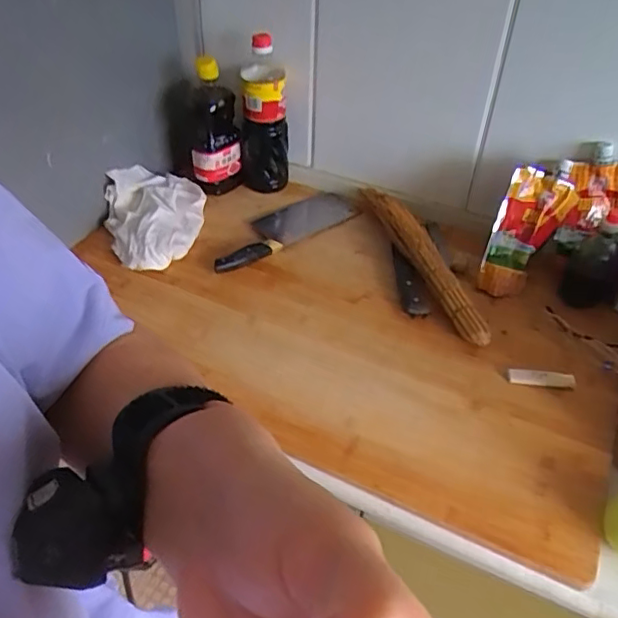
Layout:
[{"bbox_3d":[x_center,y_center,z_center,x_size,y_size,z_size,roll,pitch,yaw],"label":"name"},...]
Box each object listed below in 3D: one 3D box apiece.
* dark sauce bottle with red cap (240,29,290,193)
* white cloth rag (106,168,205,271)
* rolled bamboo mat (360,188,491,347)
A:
[{"bbox_3d":[-0.079,-0.344,1.034,0.089,0.271,0.076,0,42,-3],"label":"dark sauce bottle with red cap"},{"bbox_3d":[-0.254,-0.161,0.947,0.152,0.075,0.213,-5,42,-8],"label":"white cloth rag"},{"bbox_3d":[0.181,-0.095,0.942,0.059,0.057,0.402,-15,44,-18],"label":"rolled bamboo mat"}]

